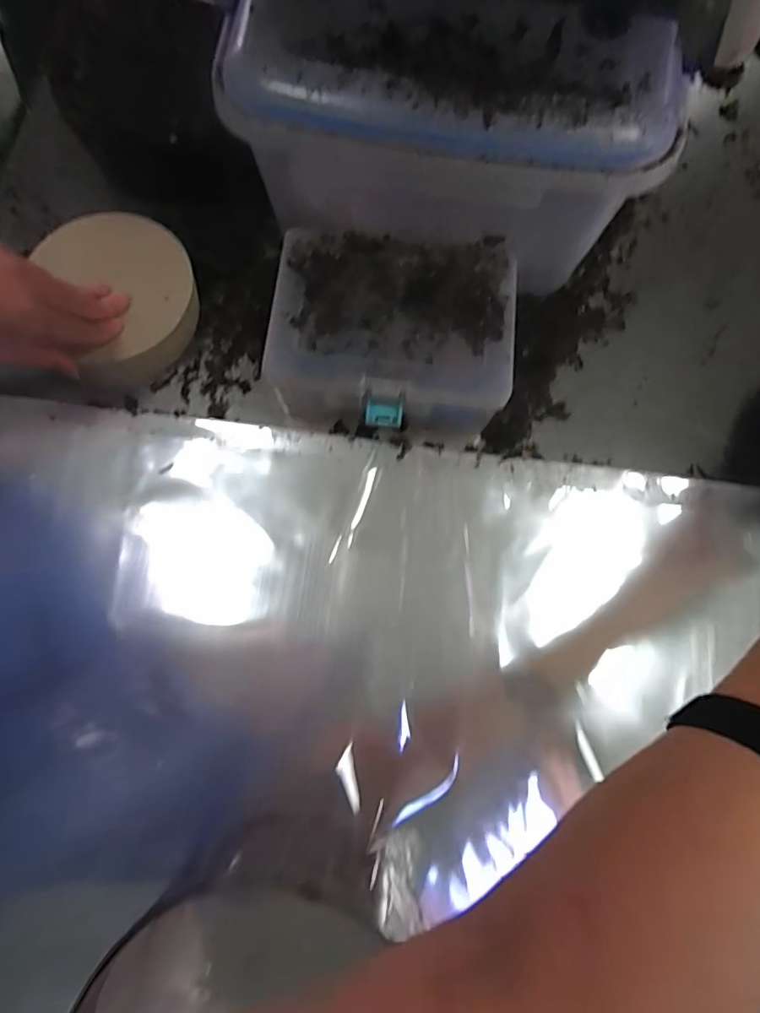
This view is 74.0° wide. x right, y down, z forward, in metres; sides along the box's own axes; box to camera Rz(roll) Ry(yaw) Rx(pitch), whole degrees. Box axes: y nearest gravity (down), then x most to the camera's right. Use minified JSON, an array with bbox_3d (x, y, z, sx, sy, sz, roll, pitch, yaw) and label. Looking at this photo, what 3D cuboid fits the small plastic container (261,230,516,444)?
[{"bbox_3d":[0.003,-0.129,0.397,0.184,0.078,0.131,7,76,2],"label":"small plastic container"}]

